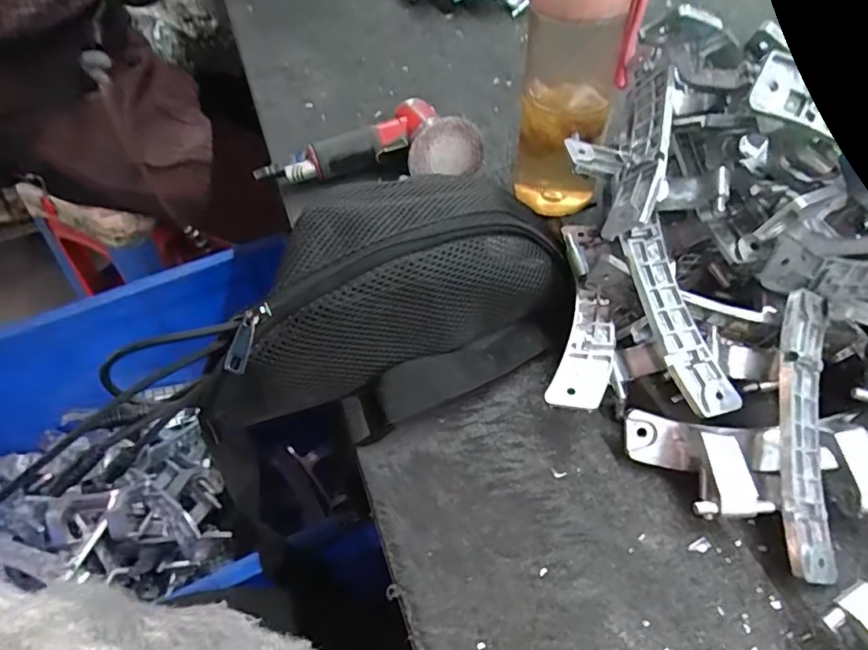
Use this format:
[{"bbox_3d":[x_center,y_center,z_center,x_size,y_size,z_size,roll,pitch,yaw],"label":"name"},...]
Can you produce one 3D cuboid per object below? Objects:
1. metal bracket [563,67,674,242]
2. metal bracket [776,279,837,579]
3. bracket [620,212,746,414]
[{"bbox_3d":[0.111,-0.110,0.333,0.055,0.047,0.120,9,52,10],"label":"metal bracket"},{"bbox_3d":[0.198,0.055,0.291,0.030,0.015,0.151,6,76,7],"label":"metal bracket"},{"bbox_3d":[0.140,-0.004,0.314,0.031,0.011,0.115,-17,78,-11],"label":"bracket"}]

